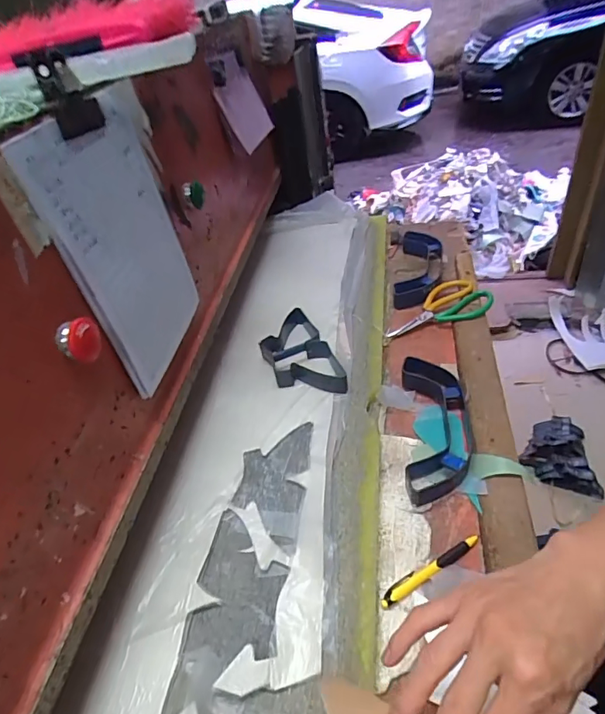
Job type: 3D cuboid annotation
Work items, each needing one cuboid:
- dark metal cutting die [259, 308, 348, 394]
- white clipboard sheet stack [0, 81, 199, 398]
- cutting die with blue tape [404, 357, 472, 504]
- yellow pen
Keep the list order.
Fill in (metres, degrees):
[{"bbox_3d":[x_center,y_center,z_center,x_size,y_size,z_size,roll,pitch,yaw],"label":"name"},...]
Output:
[{"bbox_3d":[-0.010,-0.011,0.714,0.099,0.028,0.185,-14,45,-11],"label":"dark metal cutting die"},{"bbox_3d":[-0.180,-0.125,0.491,0.010,0.260,0.213,-4,41,13],"label":"white clipboard sheet stack"},{"bbox_3d":[0.179,0.089,0.609,0.084,0.032,0.231,0,43,11],"label":"cutting die with blue tape"},{"bbox_3d":[0.136,0.226,0.484,0.130,0.011,0.015,-23,47,-20],"label":"yellow pen"}]

